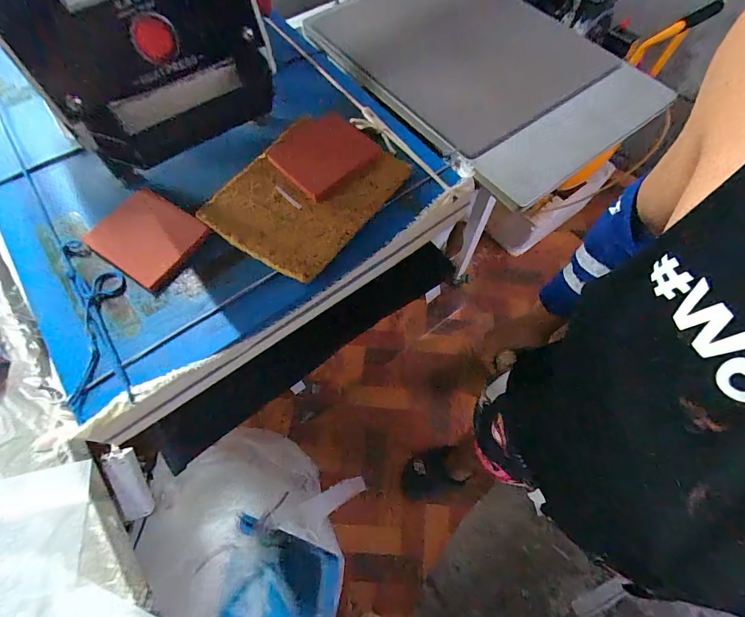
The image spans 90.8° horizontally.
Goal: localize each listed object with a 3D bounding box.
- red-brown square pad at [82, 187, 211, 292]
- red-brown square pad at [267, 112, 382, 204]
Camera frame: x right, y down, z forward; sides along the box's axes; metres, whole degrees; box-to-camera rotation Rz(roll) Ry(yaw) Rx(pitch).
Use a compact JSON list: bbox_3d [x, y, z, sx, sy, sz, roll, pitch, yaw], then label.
[{"bbox_3d":[-0.207,-0.068,0.340,0.091,0.008,0.076,31,68,14],"label":"red-brown square pad"},{"bbox_3d":[-0.049,-0.159,0.372,0.092,0.010,0.087,-41,71,-17],"label":"red-brown square pad"}]

